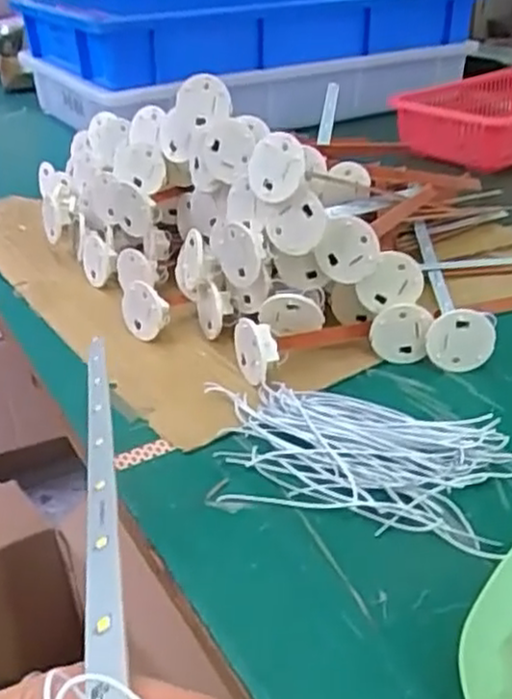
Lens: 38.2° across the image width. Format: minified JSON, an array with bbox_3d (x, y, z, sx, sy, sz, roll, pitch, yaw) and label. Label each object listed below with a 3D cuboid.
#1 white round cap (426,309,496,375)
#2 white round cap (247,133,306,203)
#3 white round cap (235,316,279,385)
[{"bbox_3d":[0.119,-0.003,0.431,0.038,0.038,0.010,-5,31,-4],"label":"white round cap"},{"bbox_3d":[0.011,-0.105,0.428,0.010,0.040,0.039,-6,54,-43],"label":"white round cap"},{"bbox_3d":[0.000,0.000,0.433,0.018,0.032,0.030,-12,32,-15],"label":"white round cap"}]

